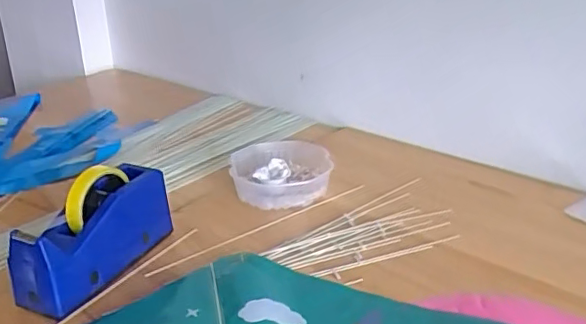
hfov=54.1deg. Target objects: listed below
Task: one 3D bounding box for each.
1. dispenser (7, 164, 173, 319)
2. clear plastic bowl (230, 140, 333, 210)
[{"bbox_3d":[-0.231,0.077,0.675,0.069,0.118,0.201,13,28,27],"label":"dispenser"},{"bbox_3d":[-0.022,0.007,0.892,0.144,0.049,0.169,-3,25,-6],"label":"clear plastic bowl"}]

